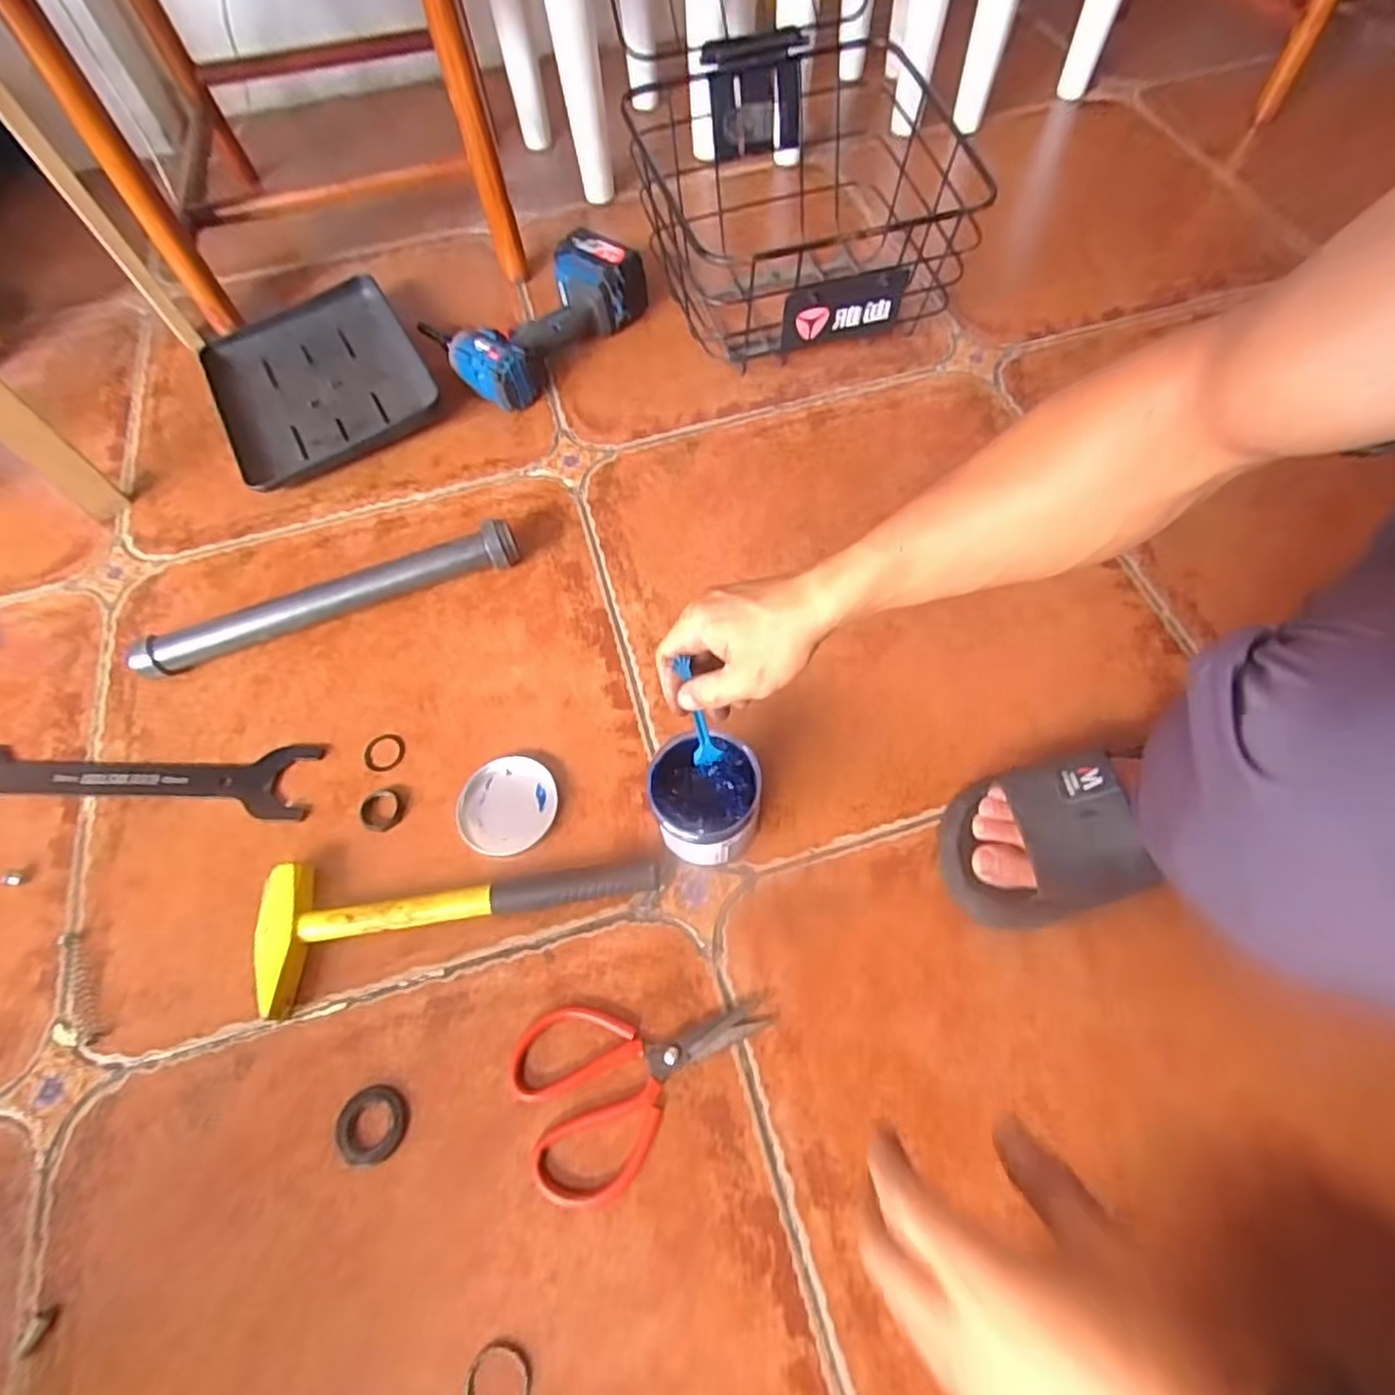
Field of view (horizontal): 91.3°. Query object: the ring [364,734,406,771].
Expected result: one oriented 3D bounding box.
[{"bbox_3d":[-0.285,0.050,0.622,0.037,0.004,0.034,-1,64,1],"label":"ring"}]

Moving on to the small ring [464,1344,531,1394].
[{"bbox_3d":[-0.124,0.429,0.423,0.040,0.005,0.040,-1,64,1],"label":"small ring"}]

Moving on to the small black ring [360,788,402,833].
[{"bbox_3d":[-0.276,0.097,0.591,0.035,0.010,0.036,-1,64,1],"label":"small black ring"}]

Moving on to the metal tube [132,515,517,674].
[{"bbox_3d":[-0.355,-0.095,0.668,0.363,0.047,0.033,-20,65,-8],"label":"metal tube"}]

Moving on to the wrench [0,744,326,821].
[{"bbox_3d":[-0.512,0.072,0.620,0.331,0.007,0.069,1,64,2],"label":"wrench"}]

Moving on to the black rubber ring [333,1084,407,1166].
[{"bbox_3d":[-0.234,0.305,0.489,0.049,0.011,0.047,-1,64,1],"label":"black rubber ring"}]

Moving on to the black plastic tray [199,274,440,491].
[{"bbox_3d":[-0.456,-0.379,0.824,0.235,0.031,0.280,-27,66,-11],"label":"black plastic tray"}]

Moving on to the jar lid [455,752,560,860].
[{"bbox_3d":[-0.163,0.091,0.588,0.077,0.020,0.084,-1,64,1],"label":"jar lid"}]

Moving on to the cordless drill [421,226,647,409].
[{"bbox_3d":[-0.186,-0.463,0.829,0.258,0.083,0.162,-33,68,-14],"label":"cordless drill"}]

